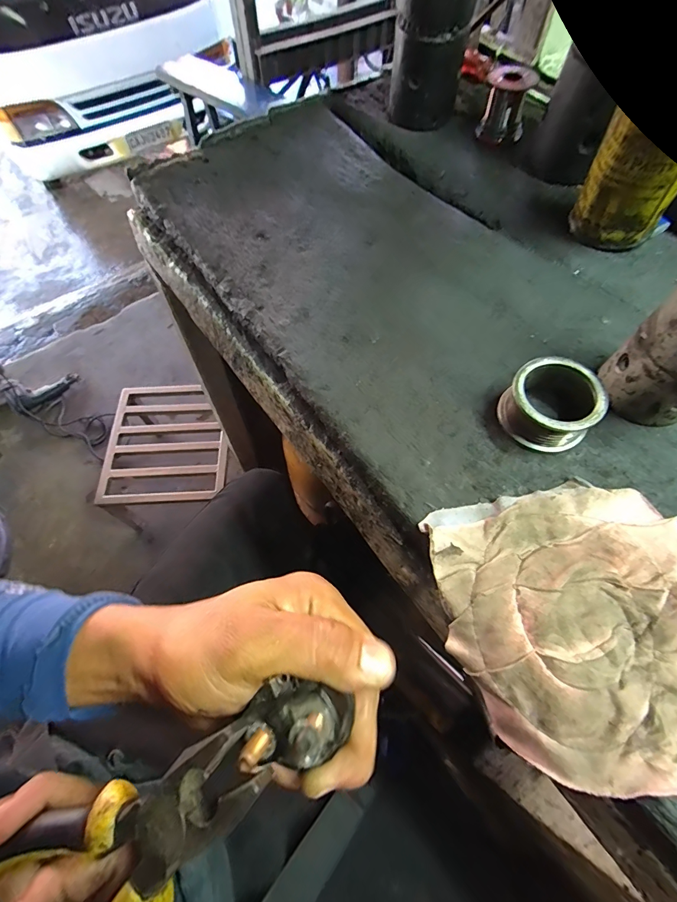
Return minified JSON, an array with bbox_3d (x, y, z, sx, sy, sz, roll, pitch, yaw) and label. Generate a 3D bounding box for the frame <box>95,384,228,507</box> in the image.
[{"bbox_3d":[-0.440,-0.034,0.997,0.299,0.032,0.345,-5,64,-1],"label":"frame"}]

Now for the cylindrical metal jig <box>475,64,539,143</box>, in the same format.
[{"bbox_3d":[0.191,-0.396,0.440,0.050,0.056,0.042,12,65,7],"label":"cylindrical metal jig"}]

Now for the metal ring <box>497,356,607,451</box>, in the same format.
[{"bbox_3d":[0.153,-0.033,0.280,0.057,0.041,0.060,-1,64,1],"label":"metal ring"}]

